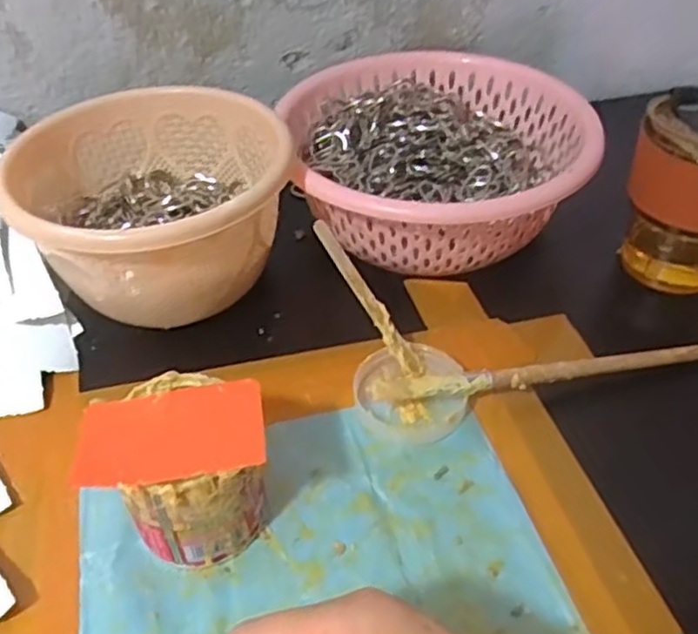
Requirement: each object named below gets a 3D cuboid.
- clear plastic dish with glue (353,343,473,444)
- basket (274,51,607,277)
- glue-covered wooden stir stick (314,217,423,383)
[{"bbox_3d":[0.038,0.044,0.406,0.063,0.021,0.060,0,43,0],"label":"clear plastic dish with glue"},{"bbox_3d":[0.064,-0.120,0.518,0.207,0.069,0.210,-1,43,1],"label":"basket"},{"bbox_3d":[0.012,-0.011,0.420,0.014,0.006,0.110,-35,93,-30],"label":"glue-covered wooden stir stick"}]

